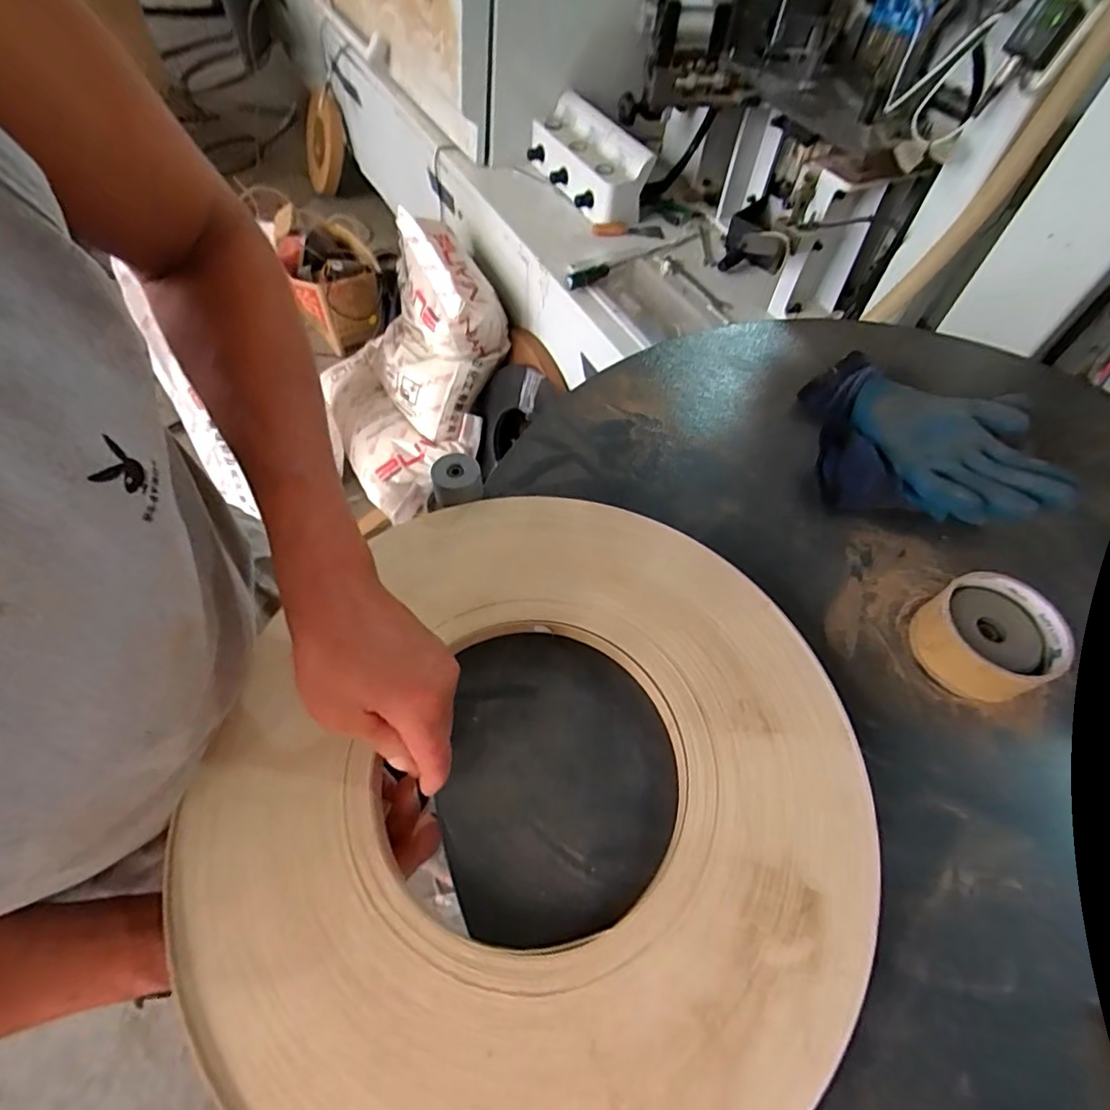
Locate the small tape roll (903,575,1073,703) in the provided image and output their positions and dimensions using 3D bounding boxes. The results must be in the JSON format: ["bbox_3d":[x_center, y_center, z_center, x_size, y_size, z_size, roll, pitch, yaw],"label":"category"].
[{"bbox_3d":[0.308,0.059,0.407,0.084,0.047,0.078,2,57,-3],"label":"small tape roll"}]

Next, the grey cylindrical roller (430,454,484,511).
[{"bbox_3d":[-0.080,-0.061,0.465,0.039,0.023,0.036,1,61,-1],"label":"grey cylindrical roller"}]

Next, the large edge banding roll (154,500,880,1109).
[{"bbox_3d":[-0.011,0.133,0.356,0.395,0.034,0.401,1,61,-1],"label":"large edge banding roll"}]

